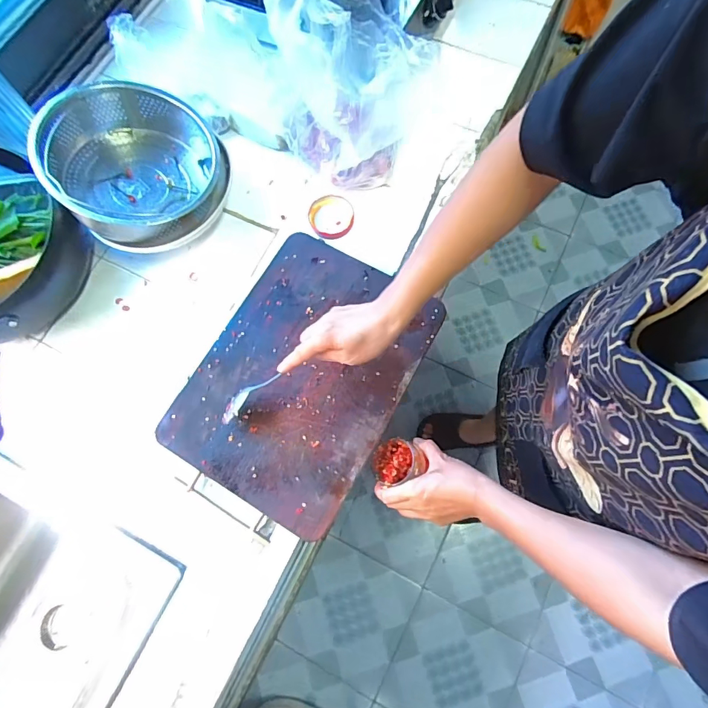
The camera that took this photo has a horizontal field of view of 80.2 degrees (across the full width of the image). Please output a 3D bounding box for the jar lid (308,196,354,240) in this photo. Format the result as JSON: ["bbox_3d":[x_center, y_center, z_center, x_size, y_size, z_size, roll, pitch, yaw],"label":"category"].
[{"bbox_3d":[-0.034,-0.204,0.635,0.065,0.016,0.068,-1,73,4],"label":"jar lid"}]

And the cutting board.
[{"bbox_3d":[-0.066,0.021,0.555,0.252,0.015,0.340,29,79,8],"label":"cutting board"}]

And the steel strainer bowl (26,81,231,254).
[{"bbox_3d":[-0.290,-0.259,0.572,0.198,0.118,0.209,-1,73,4],"label":"steel strainer bowl"}]

